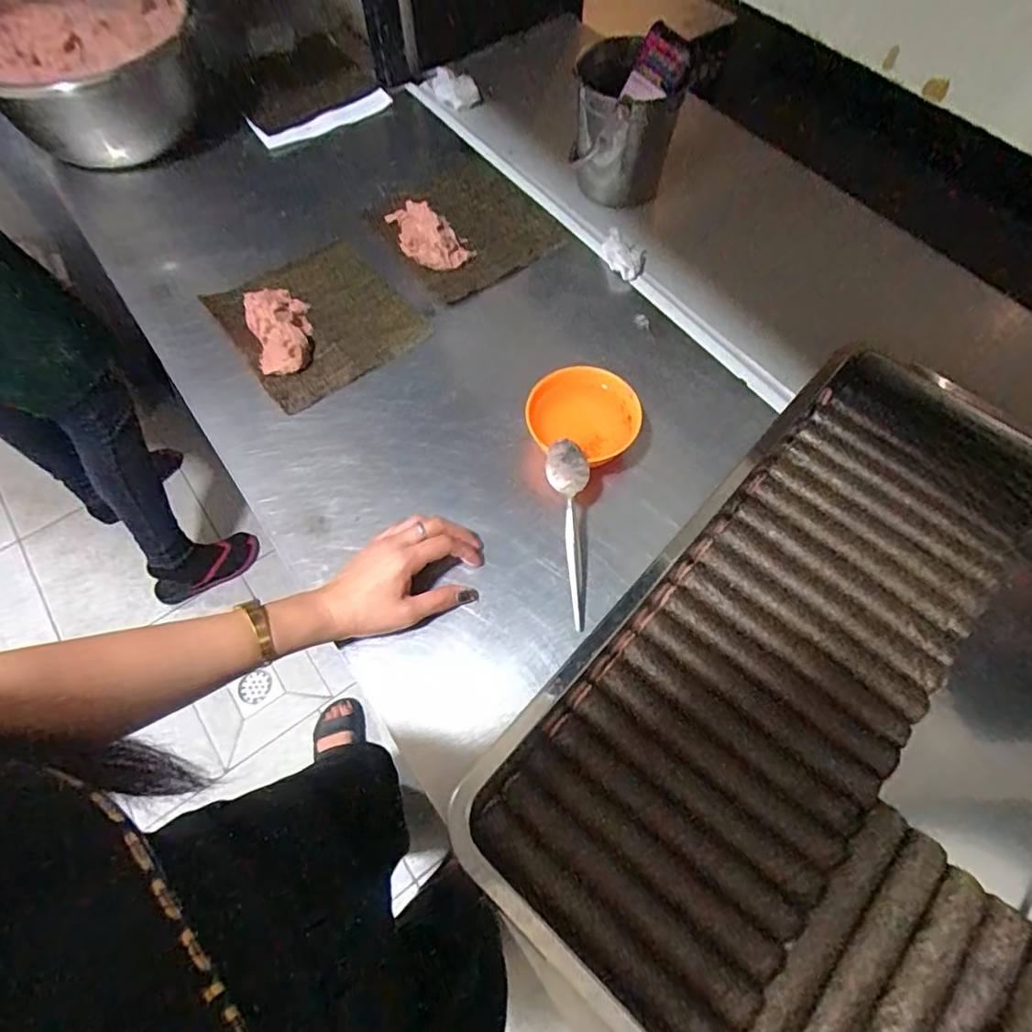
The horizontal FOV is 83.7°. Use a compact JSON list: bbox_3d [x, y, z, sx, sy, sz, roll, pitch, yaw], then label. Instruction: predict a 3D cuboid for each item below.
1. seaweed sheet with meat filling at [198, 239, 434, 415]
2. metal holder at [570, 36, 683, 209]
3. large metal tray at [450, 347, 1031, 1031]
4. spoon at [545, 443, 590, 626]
[{"bbox_3d":[-0.226,-0.227,0.659,0.184,0.031,0.190,-36,69,-16],"label":"seaweed sheet with meat filling"},{"bbox_3d":[0.131,-0.468,0.708,0.117,0.158,0.083,11,64,5],"label":"metal holder"},{"bbox_3d":[0.286,0.135,0.441,0.384,0.062,0.590,39,70,21],"label":"large metal tray"},{"bbox_3d":[0.050,0.013,0.509,0.036,0.026,0.163,-5,88,1],"label":"spoon"}]

